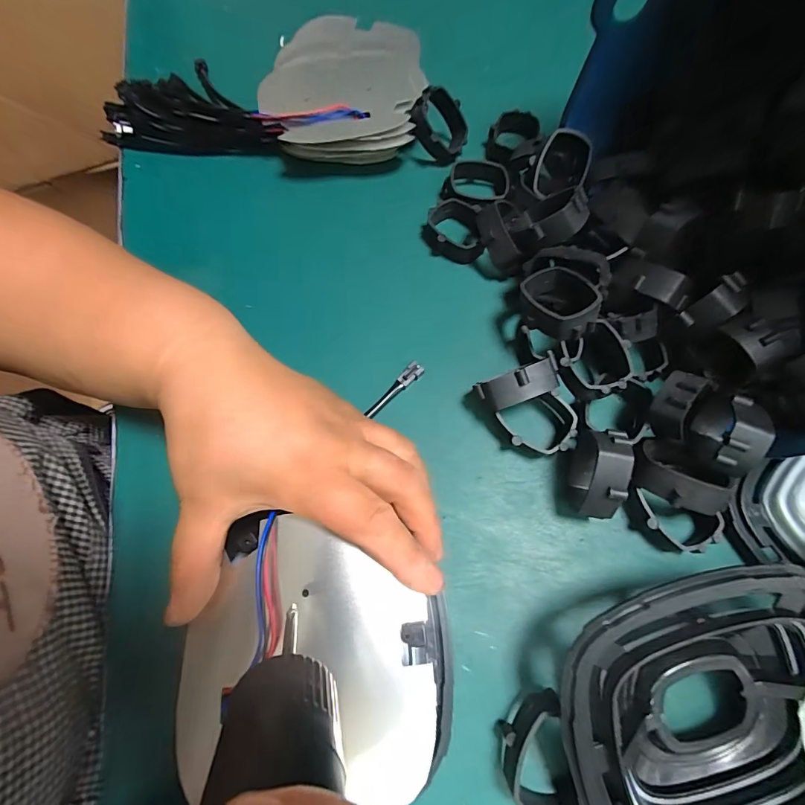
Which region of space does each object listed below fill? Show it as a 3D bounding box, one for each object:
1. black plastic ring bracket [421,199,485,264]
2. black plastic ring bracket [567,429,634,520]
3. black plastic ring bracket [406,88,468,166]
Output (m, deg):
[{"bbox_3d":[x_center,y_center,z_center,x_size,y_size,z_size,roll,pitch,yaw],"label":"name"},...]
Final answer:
[{"bbox_3d":[0.038,-0.127,0.318,0.043,0.025,0.045,-4,68,-1],"label":"black plastic ring bracket"},{"bbox_3d":[0.109,0.040,0.238,0.019,0.046,0.049,7,68,4],"label":"black plastic ring bracket"},{"bbox_3d":[0.028,-0.223,0.338,0.021,0.052,0.041,27,92,47],"label":"black plastic ring bracket"}]

